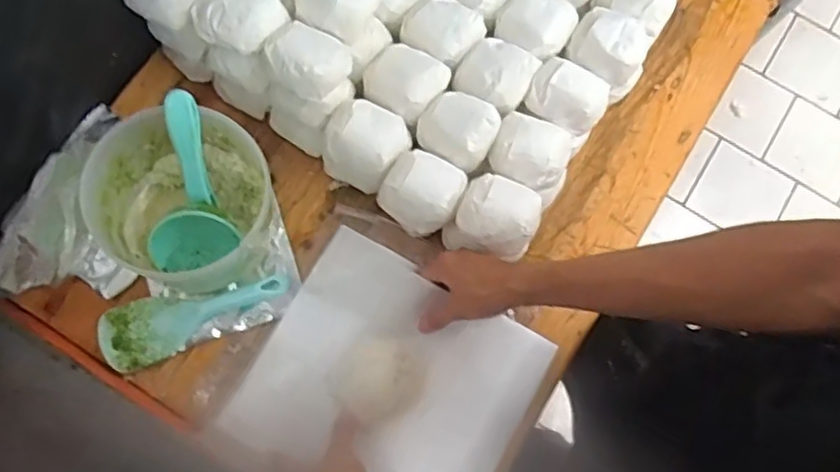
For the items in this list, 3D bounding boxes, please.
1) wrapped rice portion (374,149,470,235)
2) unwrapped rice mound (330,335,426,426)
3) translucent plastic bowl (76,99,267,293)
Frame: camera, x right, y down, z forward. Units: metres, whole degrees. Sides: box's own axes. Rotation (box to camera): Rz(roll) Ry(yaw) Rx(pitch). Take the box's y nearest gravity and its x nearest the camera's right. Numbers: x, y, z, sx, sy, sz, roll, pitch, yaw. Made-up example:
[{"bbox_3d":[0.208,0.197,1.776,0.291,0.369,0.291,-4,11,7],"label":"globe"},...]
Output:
[{"bbox_3d":[0.003,-0.046,0.687,0.077,0.075,0.073,31,78,5],"label":"wrapped rice portion"},{"bbox_3d":[-0.041,0.143,0.662,0.087,0.038,0.084,0,77,-2],"label":"unwrapped rice mound"},{"bbox_3d":[-0.240,-0.038,0.662,0.149,0.109,0.155,0,77,-2],"label":"translucent plastic bowl"}]

